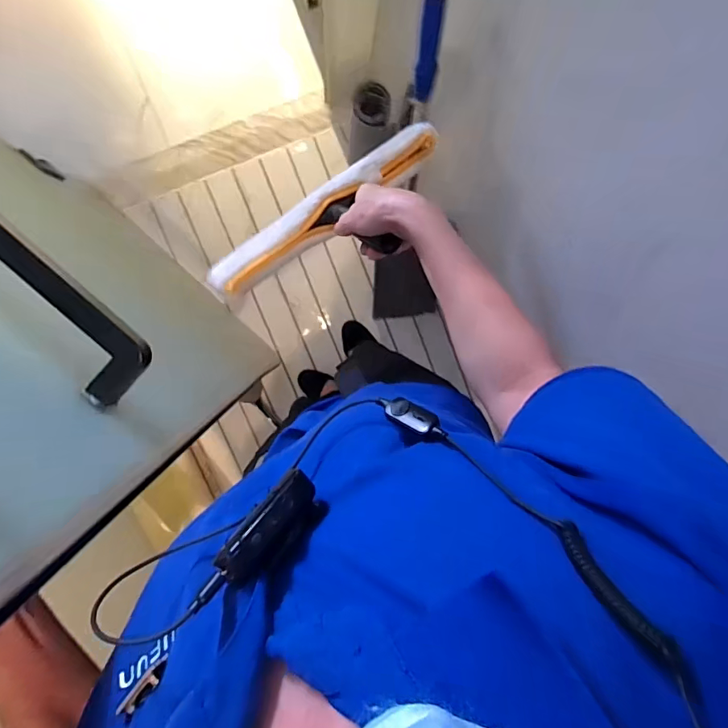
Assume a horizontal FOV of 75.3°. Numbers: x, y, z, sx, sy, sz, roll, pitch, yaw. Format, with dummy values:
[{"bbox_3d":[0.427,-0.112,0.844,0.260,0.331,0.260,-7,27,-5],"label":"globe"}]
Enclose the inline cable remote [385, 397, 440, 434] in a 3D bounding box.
[{"bbox_3d":[0.028,0.030,0.270,0.033,0.007,0.014,23,98,35],"label":"inline cable remote"}]

